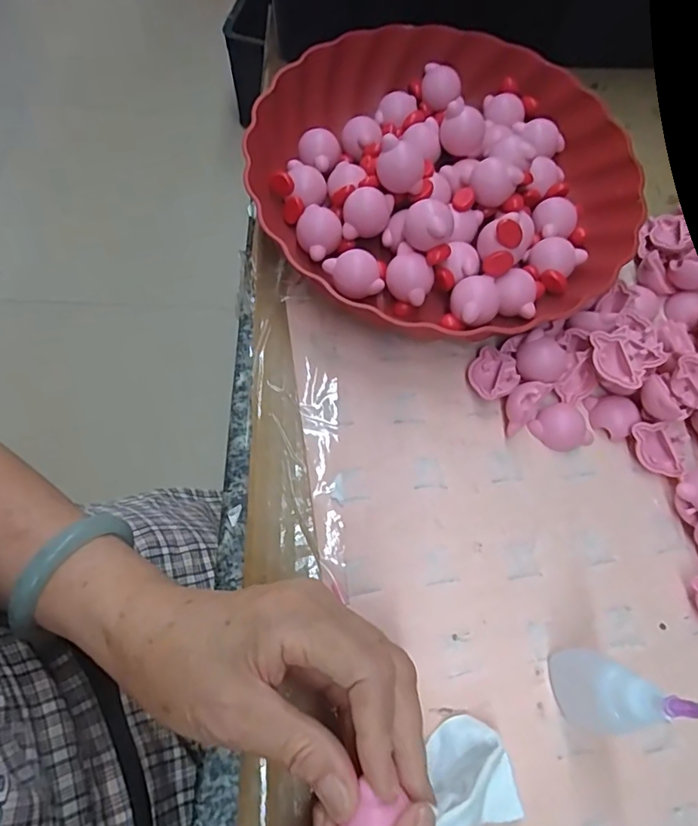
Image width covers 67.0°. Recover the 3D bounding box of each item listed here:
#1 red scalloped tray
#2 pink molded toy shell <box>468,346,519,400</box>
[{"bbox_3d":[0.065,-0.161,0.354,0.247,0.046,0.232,25,68,6],"label":"red scalloped tray"},{"bbox_3d":[0.086,-0.022,0.320,0.028,0.014,0.031,42,71,12],"label":"pink molded toy shell"}]

